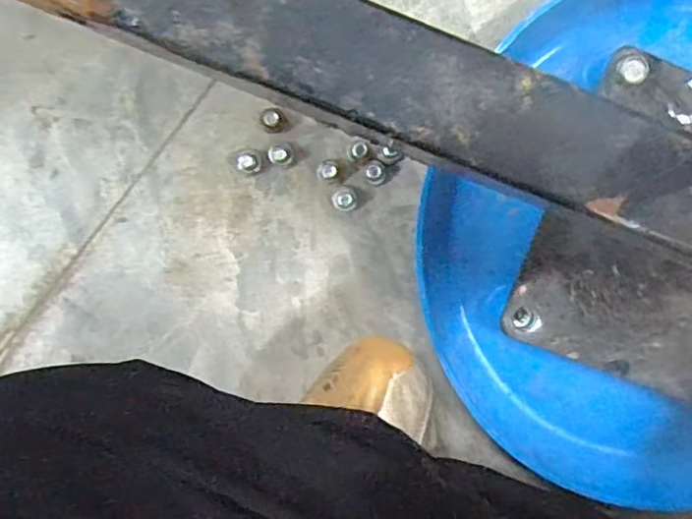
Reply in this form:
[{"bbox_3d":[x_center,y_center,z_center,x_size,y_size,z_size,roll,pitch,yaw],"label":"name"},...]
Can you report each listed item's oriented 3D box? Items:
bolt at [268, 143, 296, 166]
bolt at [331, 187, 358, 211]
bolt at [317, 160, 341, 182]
[{"bbox_3d":[-0.036,-0.058,0.339,0.014,0.018,0.011,-10,95,1],"label":"bolt"},{"bbox_3d":[0.000,-0.033,0.342,0.014,0.017,0.013,0,95,0],"label":"bolt"},{"bbox_3d":[-0.009,-0.049,0.340,0.013,0.018,0.012,0,95,0],"label":"bolt"}]

